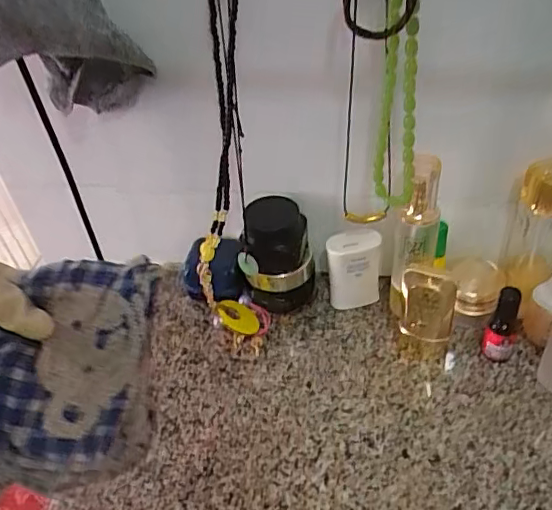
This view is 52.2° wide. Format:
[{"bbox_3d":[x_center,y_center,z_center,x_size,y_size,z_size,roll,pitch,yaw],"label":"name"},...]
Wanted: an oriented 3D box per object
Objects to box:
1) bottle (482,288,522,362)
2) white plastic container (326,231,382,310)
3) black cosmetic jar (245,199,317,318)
[{"bbox_3d":[0.219,0.068,0.544,0.028,0.088,0.025,15,47,23],"label":"bottle"},{"bbox_3d":[0.084,0.018,0.612,0.054,0.093,0.028,-5,42,3],"label":"white plastic container"},{"bbox_3d":[0.003,0.006,0.617,0.073,0.124,0.064,-3,42,6],"label":"black cosmetic jar"}]

